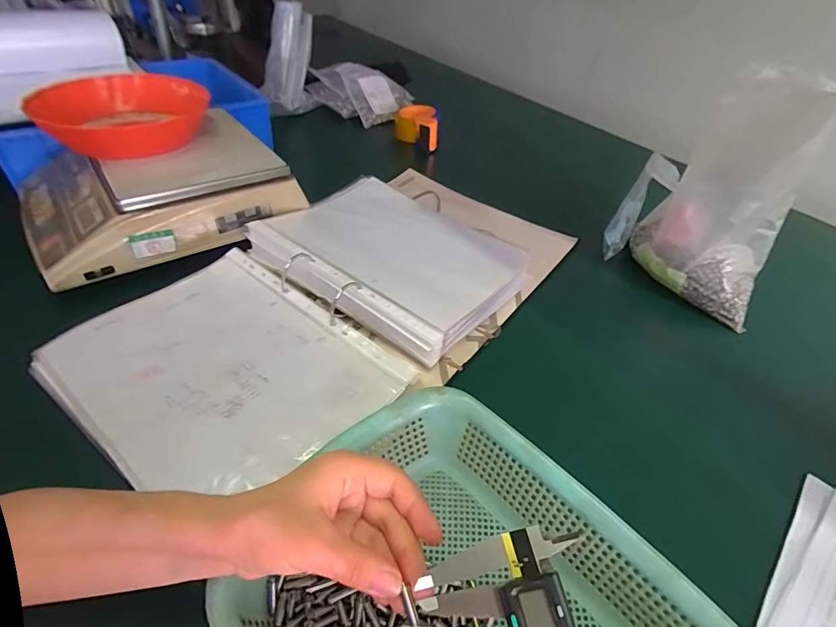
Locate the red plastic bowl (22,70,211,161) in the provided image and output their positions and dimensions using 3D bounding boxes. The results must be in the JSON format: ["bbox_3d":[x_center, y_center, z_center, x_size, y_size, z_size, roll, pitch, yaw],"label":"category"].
[{"bbox_3d":[-0.396,-0.264,0.578,0.186,0.059,0.186,26,47,19],"label":"red plastic bowl"}]

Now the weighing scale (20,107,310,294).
[{"bbox_3d":[-0.343,-0.169,0.589,0.307,0.091,0.221,-23,51,-27],"label":"weighing scale"}]

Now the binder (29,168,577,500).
[{"bbox_3d":[-0.073,-0.032,0.533,0.307,0.055,0.590,32,49,25],"label":"binder"}]

